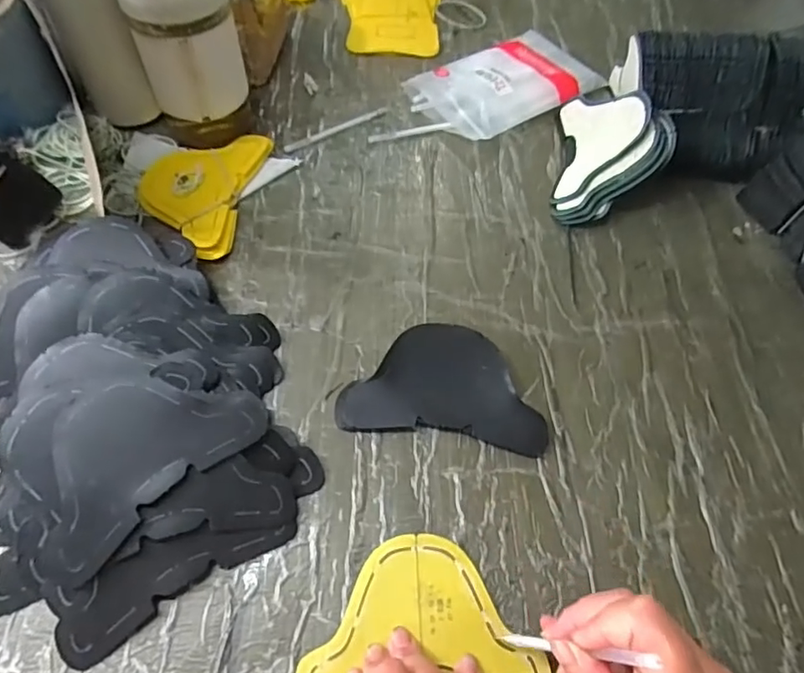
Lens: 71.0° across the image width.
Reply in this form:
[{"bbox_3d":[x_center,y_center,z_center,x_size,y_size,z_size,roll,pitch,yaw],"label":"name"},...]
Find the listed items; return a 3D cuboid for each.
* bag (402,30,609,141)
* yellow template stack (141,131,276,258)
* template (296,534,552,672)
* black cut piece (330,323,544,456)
[{"bbox_3d":[0.104,-0.252,0.567,0.176,0.029,0.104,-28,64,-18],"label":"bag"},{"bbox_3d":[-0.176,-0.126,0.485,0.091,0.018,0.138,10,59,3],"label":"yellow template stack"},{"bbox_3d":[0.011,0.160,0.321,0.133,0.004,0.087,-1,56,-2],"label":"template"},{"bbox_3d":[0.031,0.030,0.396,0.138,0.011,0.084,8,59,2],"label":"black cut piece"}]

